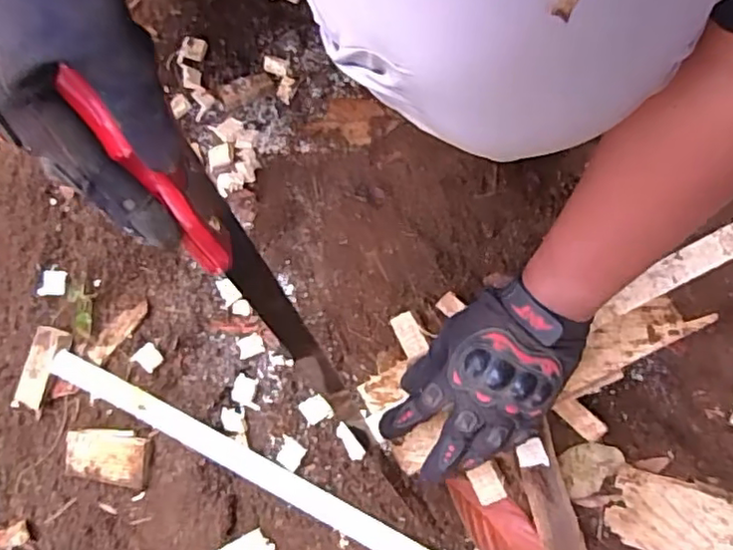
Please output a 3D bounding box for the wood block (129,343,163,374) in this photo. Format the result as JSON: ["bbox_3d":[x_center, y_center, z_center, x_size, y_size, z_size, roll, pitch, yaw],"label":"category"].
[{"bbox_3d":[-0.229,0.087,0.667,0.027,0.004,0.025,38,83,7],"label":"wood block"}]

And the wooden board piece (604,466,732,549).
[{"bbox_3d":[0.312,0.231,0.578,0.169,0.013,0.075,16,81,4],"label":"wooden board piece"}]

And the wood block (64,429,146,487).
[{"bbox_3d":[-0.275,0.189,0.666,0.089,0.021,0.055,7,80,3],"label":"wood block"}]

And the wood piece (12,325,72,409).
[{"bbox_3d":[-0.362,0.106,0.698,0.037,0.017,0.104,28,98,6],"label":"wood piece"}]

